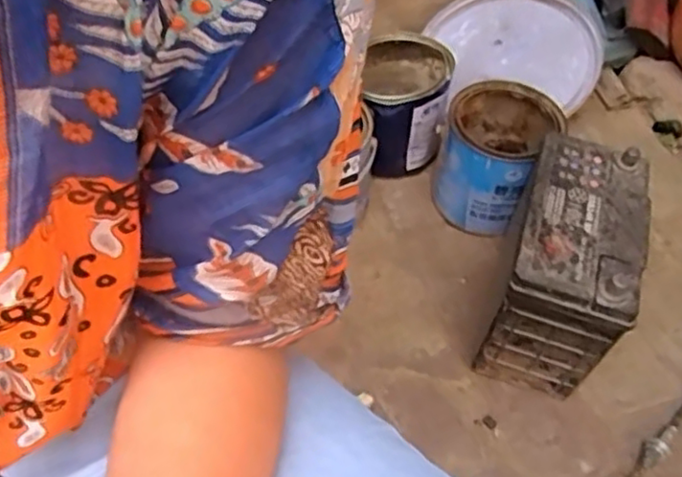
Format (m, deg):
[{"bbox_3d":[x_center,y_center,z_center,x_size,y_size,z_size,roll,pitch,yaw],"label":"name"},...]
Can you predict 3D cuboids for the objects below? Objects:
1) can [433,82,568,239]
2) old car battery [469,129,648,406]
[{"bbox_3d":[0.219,-0.120,0.936,0.138,0.154,0.168,28,58,21],"label":"can"},{"bbox_3d":[0.264,0.036,0.781,0.130,0.204,0.238,15,54,13],"label":"old car battery"}]

